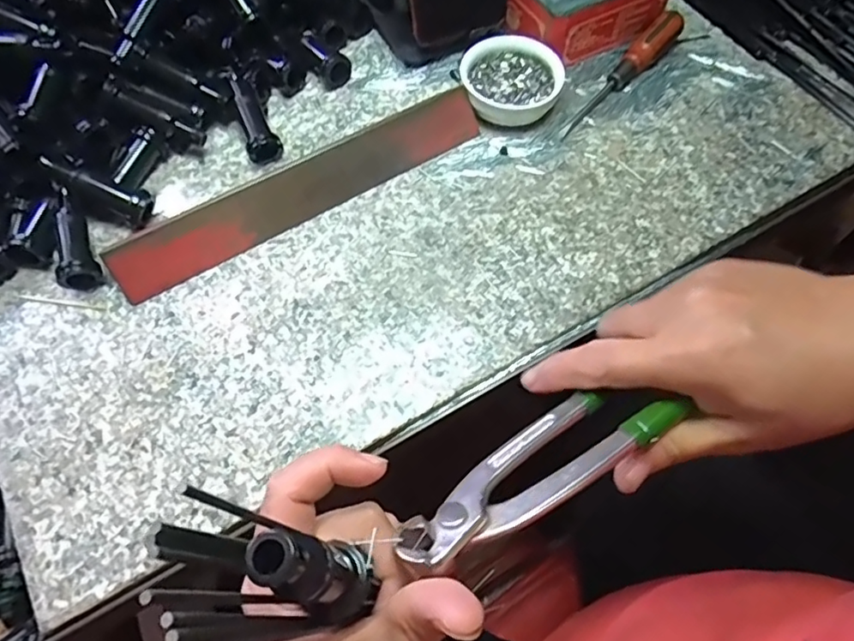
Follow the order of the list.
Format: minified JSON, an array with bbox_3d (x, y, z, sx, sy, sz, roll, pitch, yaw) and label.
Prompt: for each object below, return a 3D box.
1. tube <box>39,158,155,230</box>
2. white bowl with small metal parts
[{"bbox_3d":[-0.207,-0.082,0.365,0.064,0.019,0.020,24,64,-12],"label":"tube"},{"bbox_3d":[0.061,-0.174,0.423,0.072,0.027,0.067,0,63,0],"label":"white bowl with small metal parts"}]

